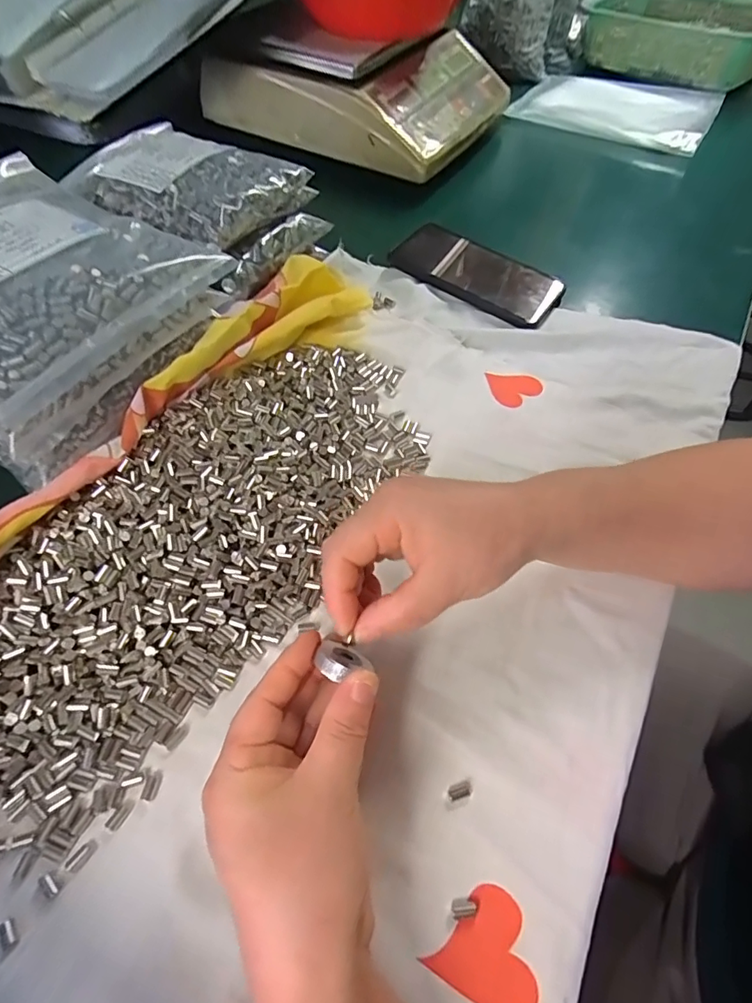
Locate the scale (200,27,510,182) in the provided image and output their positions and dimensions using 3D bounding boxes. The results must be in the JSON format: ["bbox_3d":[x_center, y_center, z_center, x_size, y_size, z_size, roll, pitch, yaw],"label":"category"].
[{"bbox_3d":[-0.015,-0.551,0.668,0.316,0.087,0.316,26,60,14],"label":"scale"}]

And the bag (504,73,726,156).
[{"bbox_3d":[0.349,-0.579,0.733,0.264,0.033,0.186,28,61,15],"label":"bag"}]

